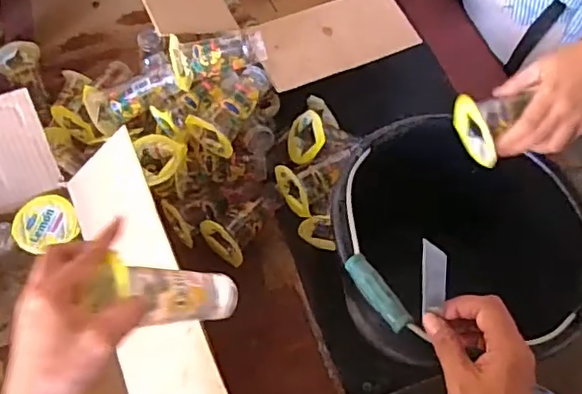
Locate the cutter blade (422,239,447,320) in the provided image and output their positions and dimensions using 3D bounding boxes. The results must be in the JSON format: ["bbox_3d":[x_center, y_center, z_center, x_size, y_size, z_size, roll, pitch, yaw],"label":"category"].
[{"bbox_3d":[0.108,0.064,0.443,0.019,0.075,0.005,21,46,33],"label":"cutter blade"}]

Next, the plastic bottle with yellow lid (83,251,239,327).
[{"bbox_3d":[-0.107,0.078,0.481,0.042,0.139,0.040,-26,60,28],"label":"plastic bottle with yellow lid"}]

